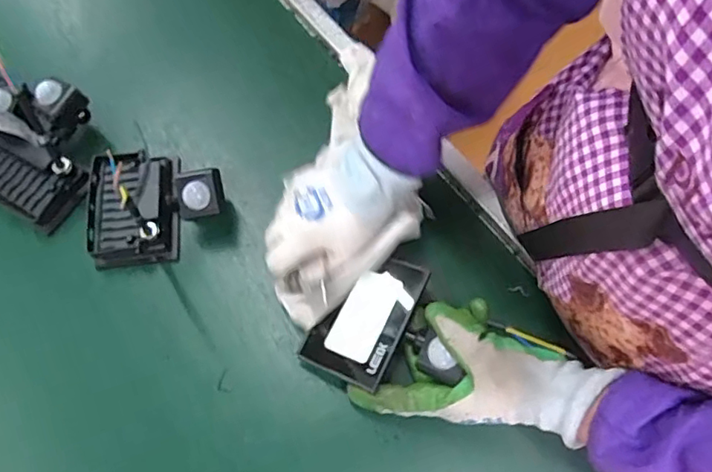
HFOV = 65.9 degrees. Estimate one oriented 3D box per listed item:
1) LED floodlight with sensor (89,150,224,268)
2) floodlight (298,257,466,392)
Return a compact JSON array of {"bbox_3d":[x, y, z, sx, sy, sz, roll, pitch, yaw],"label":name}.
[{"bbox_3d":[-0.183,-0.035,0.497,0.126,0.056,0.106,-9,68,-3],"label":"LED floodlight with sensor"},{"bbox_3d":[0.033,0.074,0.444,0.128,0.045,0.107,17,80,35],"label":"floodlight"}]

